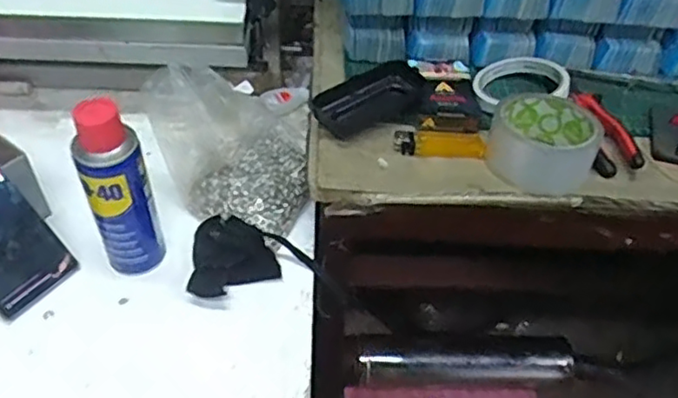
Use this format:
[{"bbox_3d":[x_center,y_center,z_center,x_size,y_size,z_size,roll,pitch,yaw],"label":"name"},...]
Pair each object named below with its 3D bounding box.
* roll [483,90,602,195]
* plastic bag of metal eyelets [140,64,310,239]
[{"bbox_3d":[0.179,-0.054,0.556,0.089,0.042,0.085,2,47,-2],"label":"roll"},{"bbox_3d":[-0.107,-0.048,0.609,0.164,0.110,0.107,18,48,12],"label":"plastic bag of metal eyelets"}]

